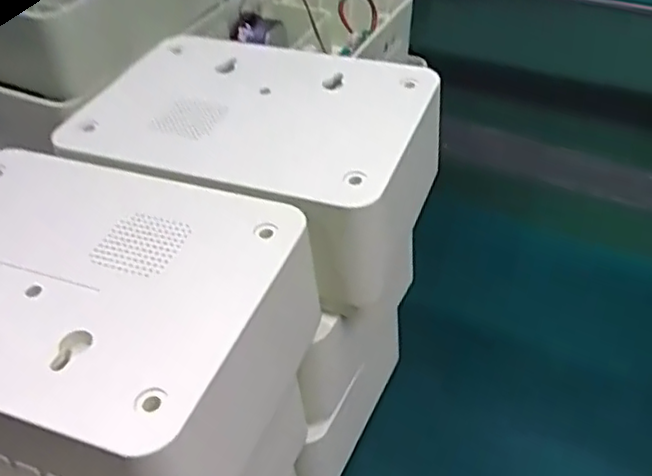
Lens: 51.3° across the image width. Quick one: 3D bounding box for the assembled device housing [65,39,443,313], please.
[{"bbox_3d":[-0.026,-0.034,0.291,0.137,0.055,0.104,12,44,17],"label":"assembled device housing"}]

